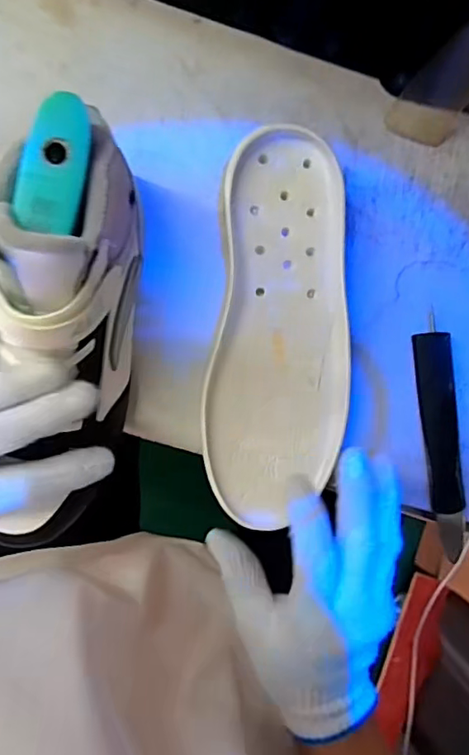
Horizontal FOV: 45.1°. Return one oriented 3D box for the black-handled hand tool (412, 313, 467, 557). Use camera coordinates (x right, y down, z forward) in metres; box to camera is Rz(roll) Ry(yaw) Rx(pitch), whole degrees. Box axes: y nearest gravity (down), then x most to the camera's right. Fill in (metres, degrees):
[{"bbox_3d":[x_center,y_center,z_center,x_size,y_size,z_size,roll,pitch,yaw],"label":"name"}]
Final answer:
[{"bbox_3d":[0.152,0.044,0.417,0.026,0.015,0.169,-5,90,-5],"label":"black-handled hand tool"}]

